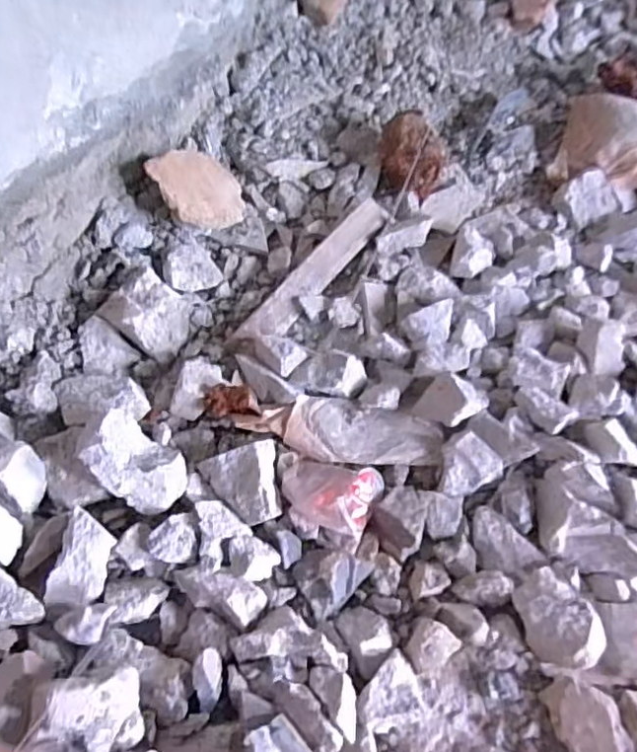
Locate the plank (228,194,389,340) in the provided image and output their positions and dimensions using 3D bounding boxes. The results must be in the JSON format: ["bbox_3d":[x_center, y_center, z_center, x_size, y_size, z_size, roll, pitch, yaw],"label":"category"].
[{"bbox_3d":[-0.002,-0.127,0.727,0.041,0.020,0.259,35,63,14],"label":"plank"}]

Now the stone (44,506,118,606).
[{"bbox_3d":[-0.207,0.160,0.524,0.039,0.029,0.076,13,60,2],"label":"stone"}]

